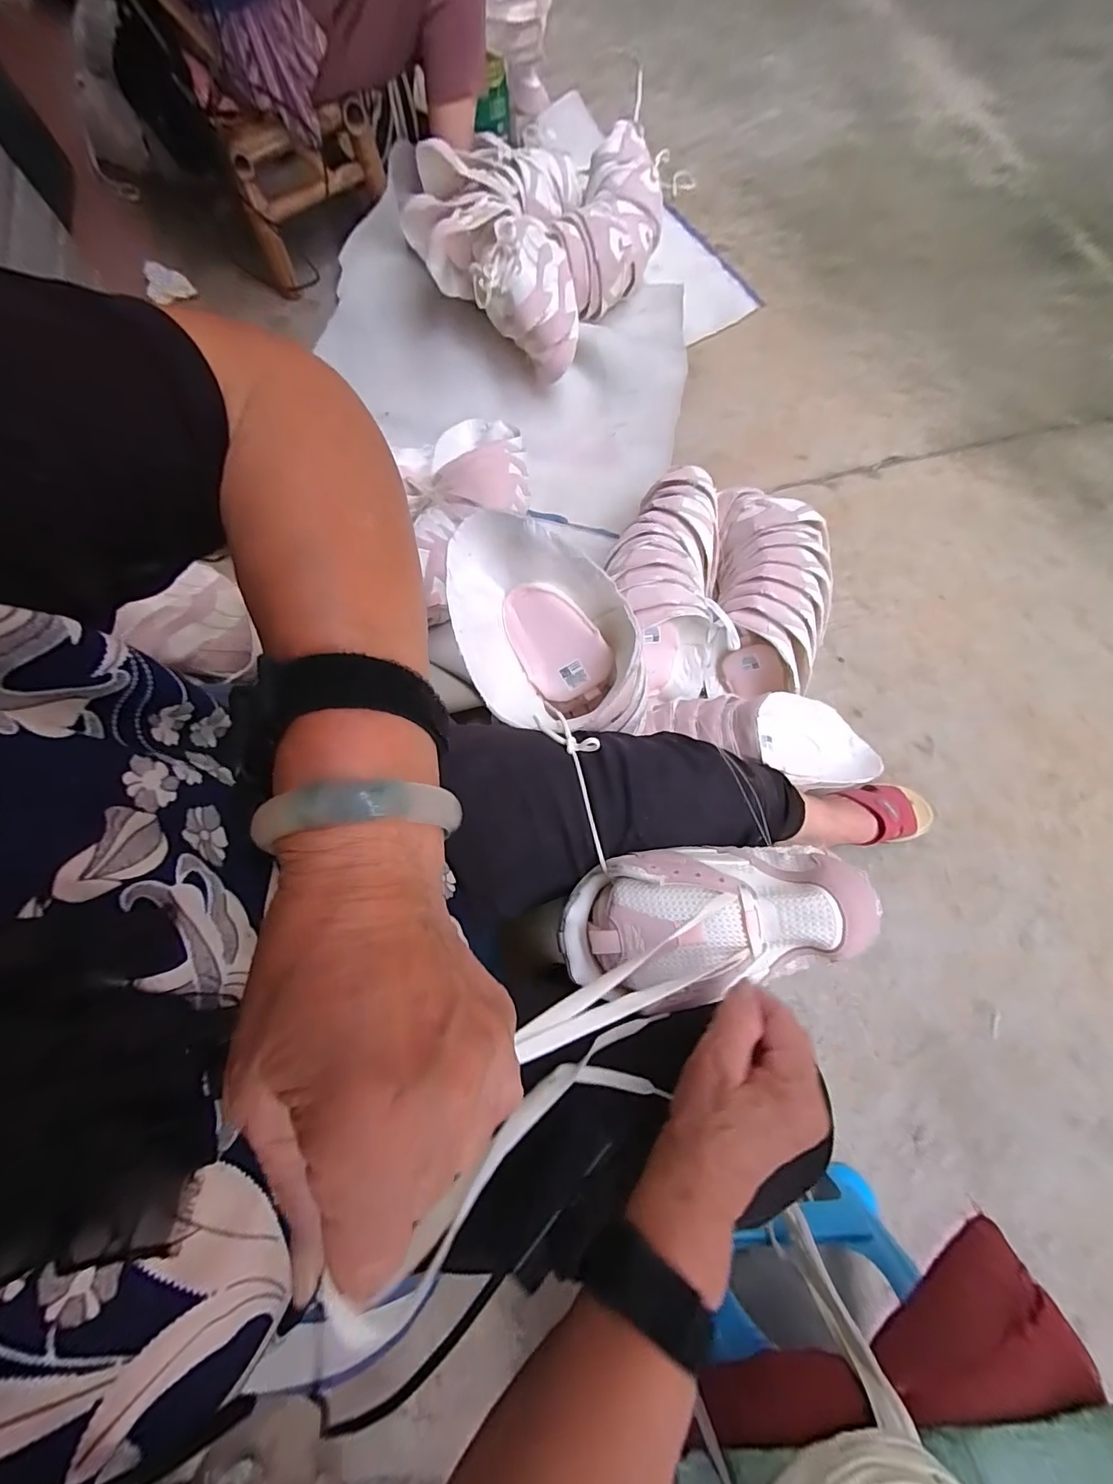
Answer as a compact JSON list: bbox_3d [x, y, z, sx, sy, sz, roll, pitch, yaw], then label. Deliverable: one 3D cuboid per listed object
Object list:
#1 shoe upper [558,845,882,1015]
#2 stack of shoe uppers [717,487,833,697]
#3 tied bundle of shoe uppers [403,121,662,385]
[{"bbox_3d":[0.110,0.128,0.367,0.215,0.054,0.100,-11,73,4],"label":"shoe upper"},{"bbox_3d":[0.325,-0.239,0.772,0.155,0.111,0.325,5,74,5],"label":"stack of shoe uppers"},{"bbox_3d":[-0.031,-0.951,0.943,0.355,0.171,0.426,30,77,11],"label":"tied bundle of shoe uppers"}]

